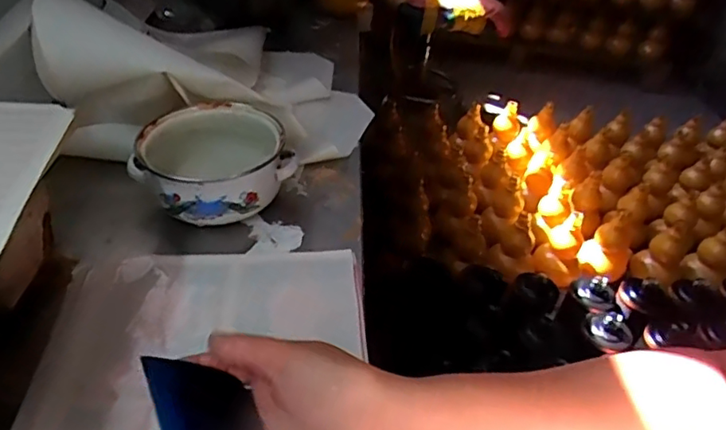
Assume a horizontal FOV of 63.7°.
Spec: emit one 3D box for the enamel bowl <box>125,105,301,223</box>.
[{"bbox_3d":[-0.148,-0.050,0.576,0.139,0.065,0.132,4,38,-3],"label":"enamel bowl"}]

